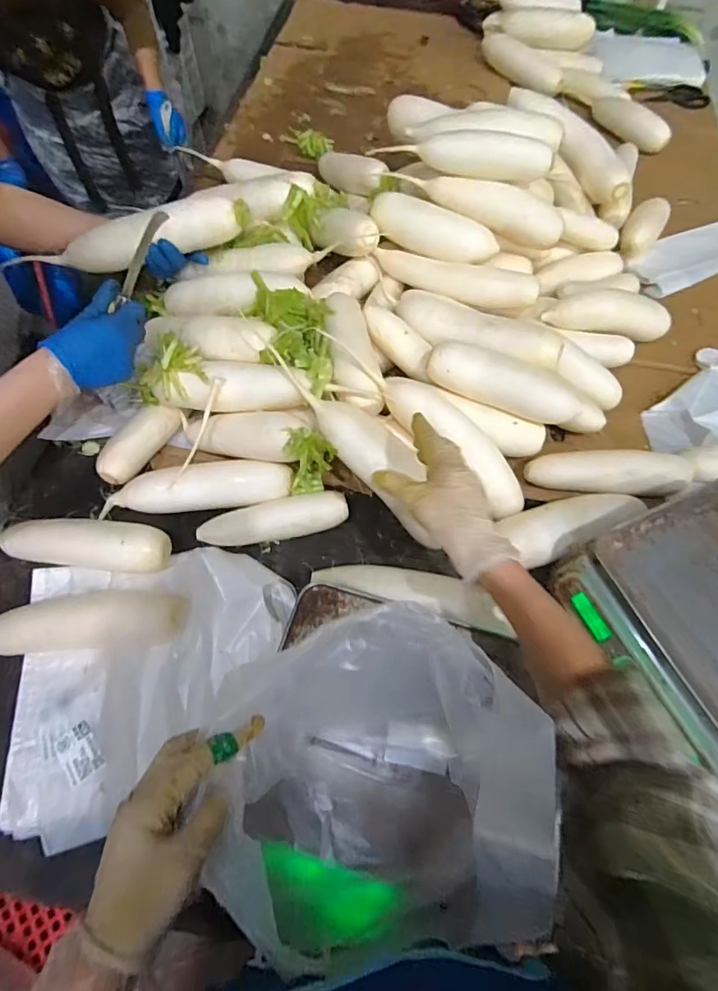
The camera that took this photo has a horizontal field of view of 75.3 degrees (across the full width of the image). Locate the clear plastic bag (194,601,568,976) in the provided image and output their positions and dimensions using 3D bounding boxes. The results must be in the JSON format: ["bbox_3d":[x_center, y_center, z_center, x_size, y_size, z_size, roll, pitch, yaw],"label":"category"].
[{"bbox_3d":[0.012,0.227,0.380,0.236,0.143,0.221,-18,66,-11],"label":"clear plastic bag"}]

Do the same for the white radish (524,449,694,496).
[{"bbox_3d":[0.371,-0.034,0.685,0.231,0.046,0.055,4,64,-1],"label":"white radish"}]

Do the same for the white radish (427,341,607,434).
[{"bbox_3d":[0.237,-0.146,0.685,0.285,0.089,0.062,13,64,4],"label":"white radish"}]

